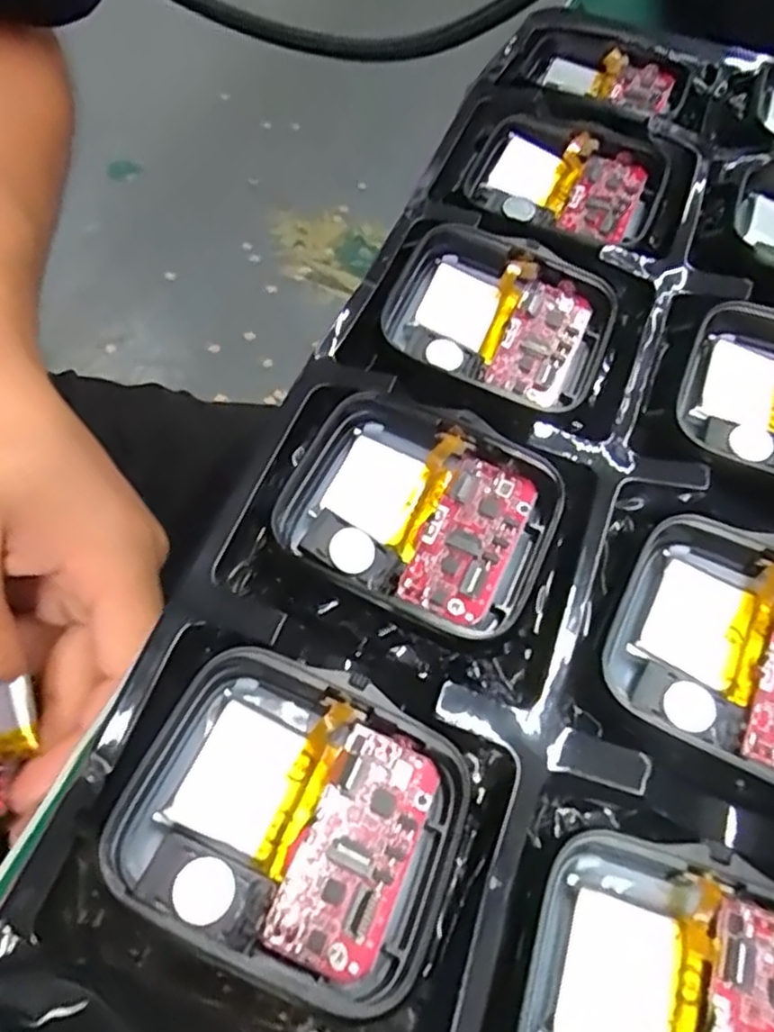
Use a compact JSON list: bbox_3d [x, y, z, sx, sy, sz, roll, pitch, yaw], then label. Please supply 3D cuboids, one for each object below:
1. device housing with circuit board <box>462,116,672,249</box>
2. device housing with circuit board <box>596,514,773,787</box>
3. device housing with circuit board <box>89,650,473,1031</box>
[{"bbox_3d":[0.041,-0.076,0.161,0.044,0.009,0.032,23,62,7],"label":"device housing with circuit board"},{"bbox_3d":[0.057,0.021,0.107,0.043,0.007,0.037,32,63,12],"label":"device housing with circuit board"},{"bbox_3d":[-0.012,0.040,0.093,0.043,0.012,0.036,24,62,8],"label":"device housing with circuit board"}]

